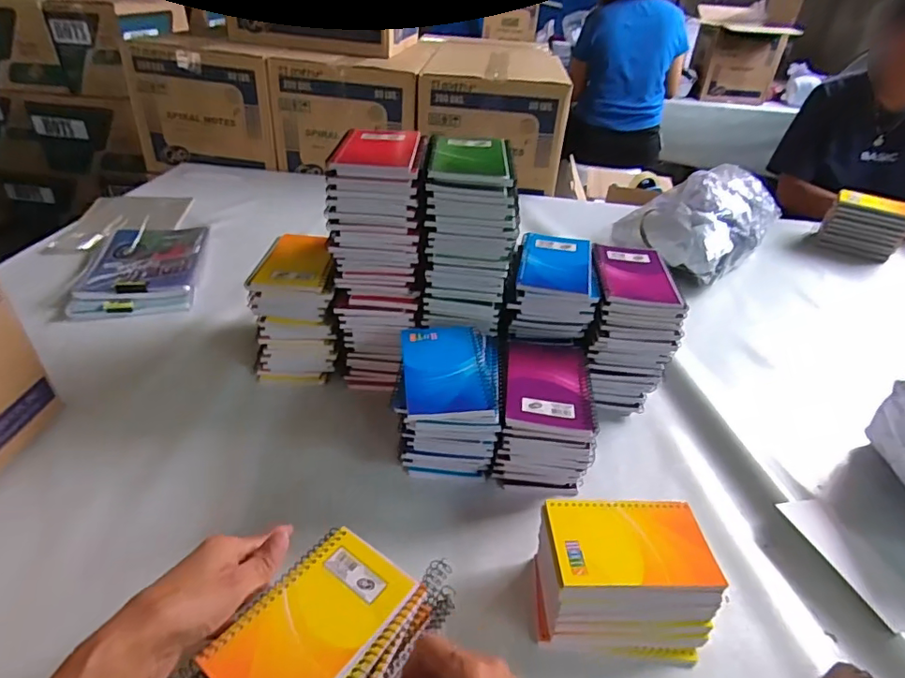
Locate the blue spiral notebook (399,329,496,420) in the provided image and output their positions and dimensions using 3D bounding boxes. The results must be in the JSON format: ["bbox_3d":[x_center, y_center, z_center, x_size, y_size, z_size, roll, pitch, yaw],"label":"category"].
[{"bbox_3d":[-0.007,0.032,0.523,0.083,0.017,0.125,-1,36,-8],"label":"blue spiral notebook"}]

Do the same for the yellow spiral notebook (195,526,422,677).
[{"bbox_3d":[-0.097,0.196,0.366,0.084,0.006,0.130,26,40,27],"label":"yellow spiral notebook"}]

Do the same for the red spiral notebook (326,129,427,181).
[{"bbox_3d":[-0.078,-0.203,0.562,0.089,0.014,0.129,4,35,-1],"label":"red spiral notebook"}]

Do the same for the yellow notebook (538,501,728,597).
[{"bbox_3d":[0.145,0.168,0.427,0.130,0.010,0.083,2,35,-4],"label":"yellow notebook"}]

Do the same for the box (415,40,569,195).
[{"bbox_3d":[0.089,-0.576,1.330,0.331,0.242,0.415,4,35,-1],"label":"box"}]

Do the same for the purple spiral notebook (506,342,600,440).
[{"bbox_3d":[0.102,0.042,0.545,0.088,0.019,0.153,9,36,5],"label":"purple spiral notebook"}]

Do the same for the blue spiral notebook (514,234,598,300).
[{"bbox_3d":[0.124,-0.092,0.613,0.088,0.011,0.122,9,36,6],"label":"blue spiral notebook"}]

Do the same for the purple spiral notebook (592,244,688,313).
[{"bbox_3d":[0.213,-0.072,0.603,0.087,0.014,0.132,6,35,2],"label":"purple spiral notebook"}]

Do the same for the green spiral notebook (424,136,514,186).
[{"bbox_3d":[0.021,-0.195,0.559,0.091,0.016,0.116,4,35,-1],"label":"green spiral notebook"}]

